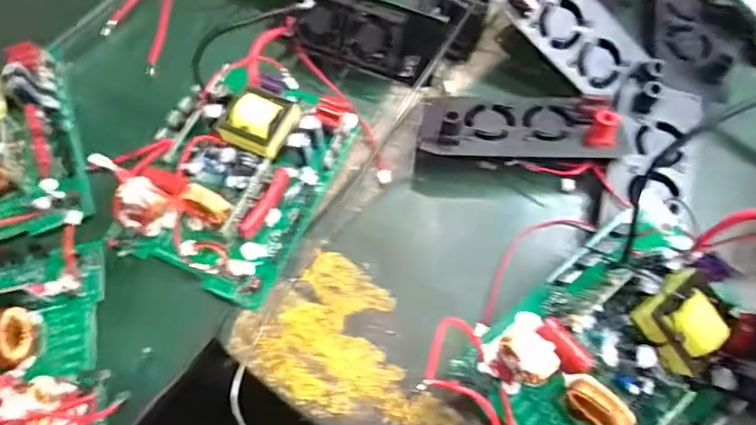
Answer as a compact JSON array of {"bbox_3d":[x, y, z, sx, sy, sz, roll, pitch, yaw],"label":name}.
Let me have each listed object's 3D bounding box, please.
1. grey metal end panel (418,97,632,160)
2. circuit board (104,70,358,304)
[{"bbox_3d":[0.102,-0.061,0.388,0.141,0.043,0.056,2,68,3],"label":"grey metal end panel"},{"bbox_3d":[-0.101,-0.032,0.384,0.122,0.032,0.162,23,71,11],"label":"circuit board"}]

